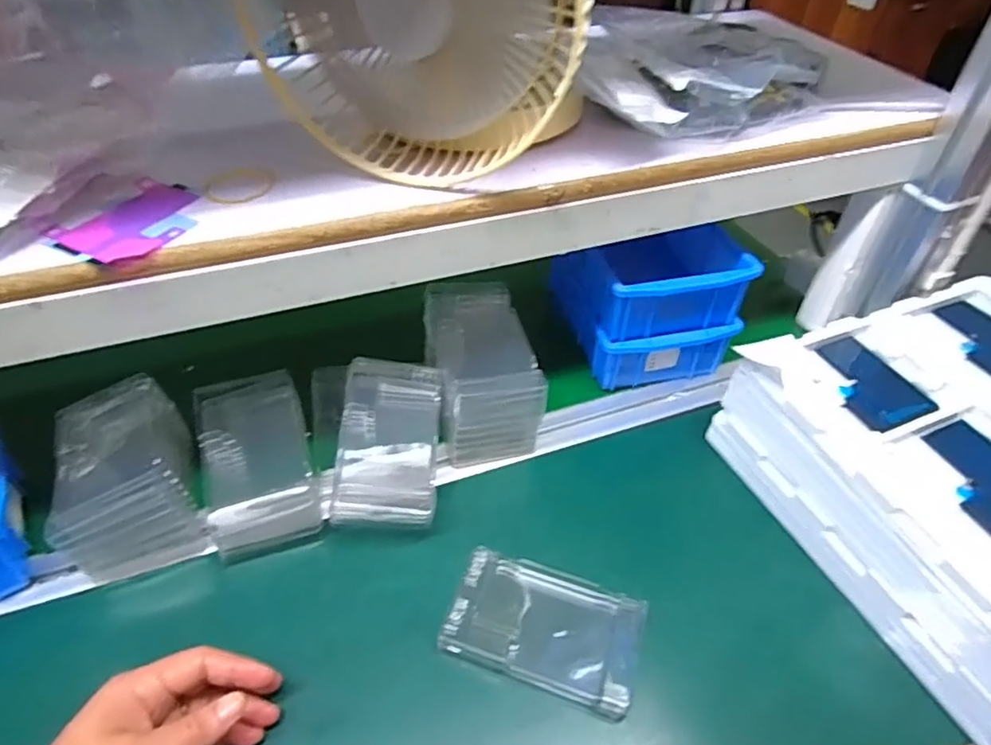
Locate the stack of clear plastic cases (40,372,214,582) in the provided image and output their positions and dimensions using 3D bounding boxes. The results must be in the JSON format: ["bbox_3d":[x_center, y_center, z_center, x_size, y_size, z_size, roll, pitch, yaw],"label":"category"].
[{"bbox_3d":[-0.276,0.078,0.460,0.088,0.074,0.126,-19,48,-20],"label":"stack of clear plastic cases"}]

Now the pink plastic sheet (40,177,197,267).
[{"bbox_3d":[-0.209,-0.090,0.362,0.069,0.009,0.086,18,47,17],"label":"pink plastic sheet"}]

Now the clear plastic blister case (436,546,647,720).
[{"bbox_3d":[0.035,0.176,0.422,0.125,0.031,0.077,14,45,13],"label":"clear plastic blister case"}]

